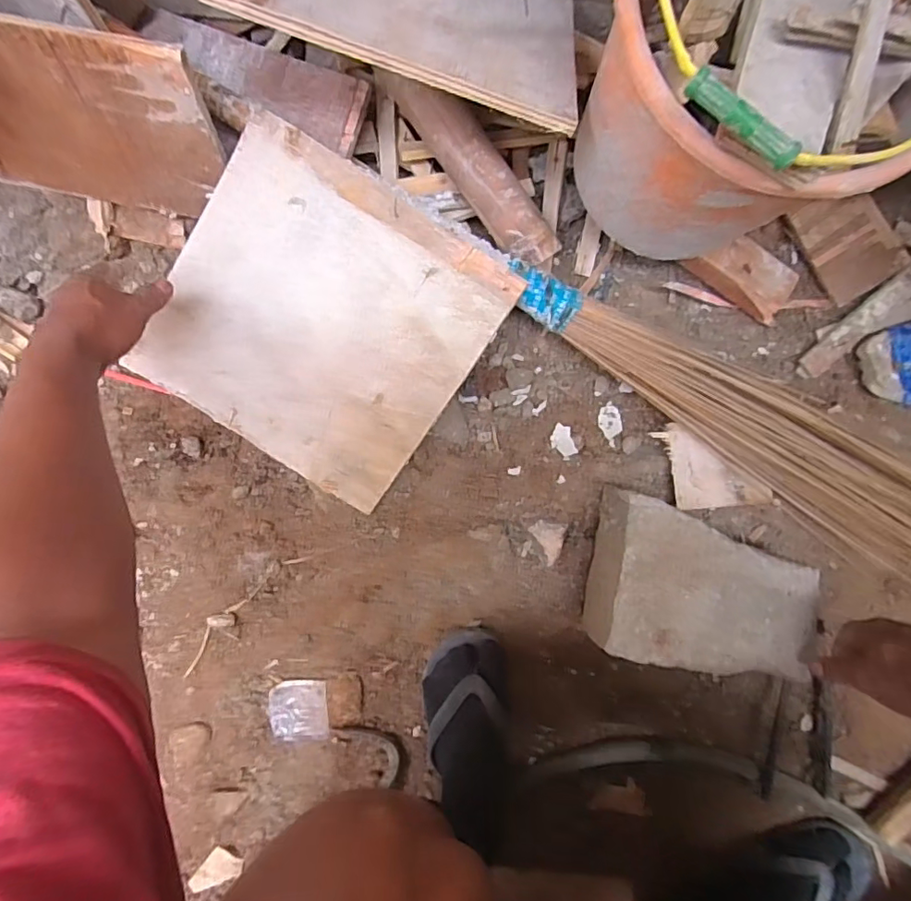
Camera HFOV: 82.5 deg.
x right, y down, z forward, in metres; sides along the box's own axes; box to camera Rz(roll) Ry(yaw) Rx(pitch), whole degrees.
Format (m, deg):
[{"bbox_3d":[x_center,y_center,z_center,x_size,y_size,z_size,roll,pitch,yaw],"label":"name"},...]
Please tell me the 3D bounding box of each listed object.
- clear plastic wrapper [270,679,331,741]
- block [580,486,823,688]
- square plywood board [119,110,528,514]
[{"bbox_3d":[-0.193,0.323,0.642,0.072,0.012,0.071,-4,88,4],"label":"clear plastic wrapper"},{"bbox_3d":[0.258,0.138,0.567,0.201,0.121,0.159,8,89,4],"label":"block"},{"bbox_3d":[-0.146,-0.136,0.565,0.320,0.010,0.309,33,102,-5],"label":"square plywood board"}]

